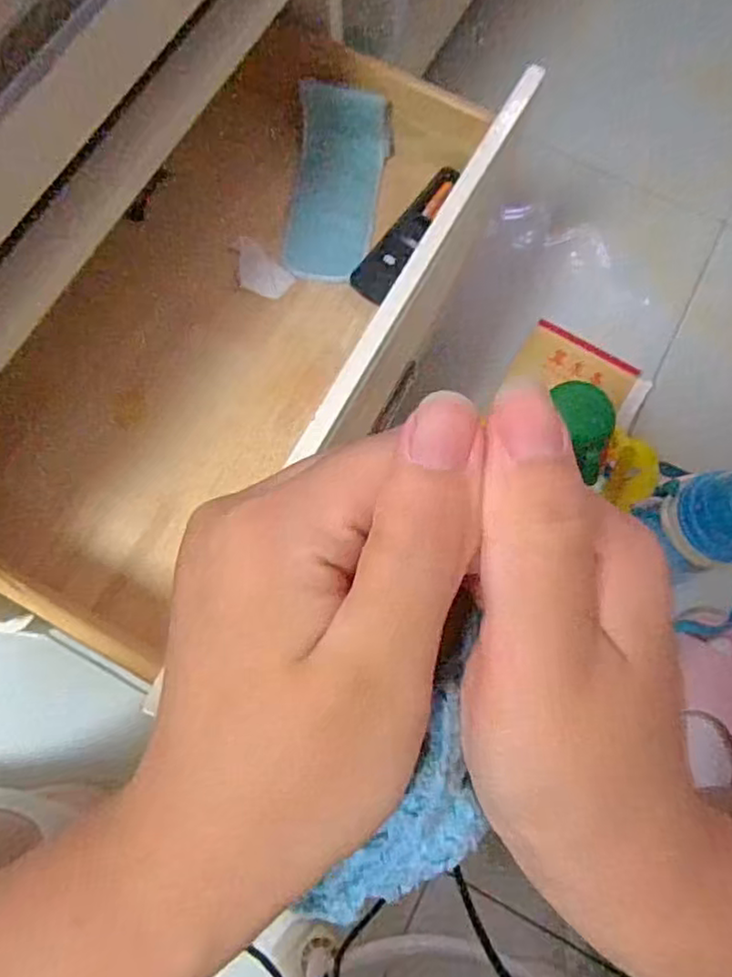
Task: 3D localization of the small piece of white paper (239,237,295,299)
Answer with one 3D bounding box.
[{"bbox_3d":[-0.096,-0.191,0.573,0.037,0.004,0.066,-43,80,-12],"label":"small piece of white paper"}]

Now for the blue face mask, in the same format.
[{"bbox_3d":[-0.028,-0.264,0.584,0.074,0.037,0.164,7,89,0],"label":"blue face mask"}]

